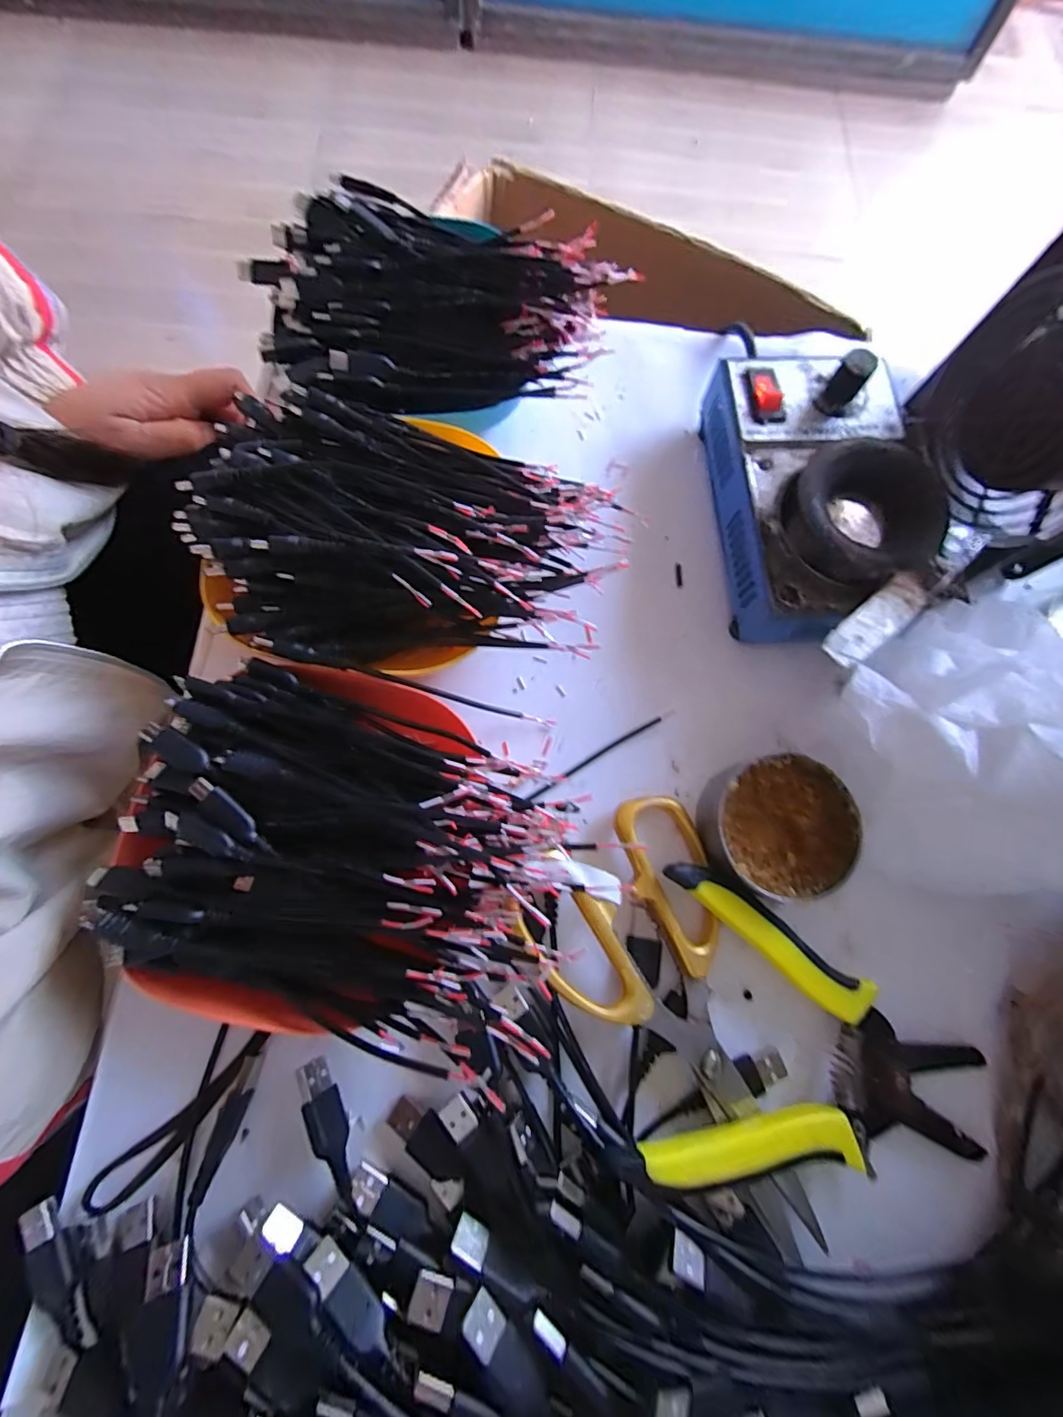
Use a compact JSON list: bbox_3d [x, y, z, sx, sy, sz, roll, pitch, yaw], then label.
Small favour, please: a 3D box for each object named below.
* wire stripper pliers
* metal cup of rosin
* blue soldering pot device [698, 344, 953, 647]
[{"bbox_3d":[0.118,0.142,0.204,0.148,0.018,0.112,17,76,3],"label":"wire stripper pliers"},{"bbox_3d":[0.112,0.057,0.235,0.061,0.037,0.060,0,75,-2],"label":"metal cup of rosin"},{"bbox_3d":[0.144,-0.109,0.254,0.091,0.056,0.157,-3,76,-2],"label":"blue soldering pot device"}]

